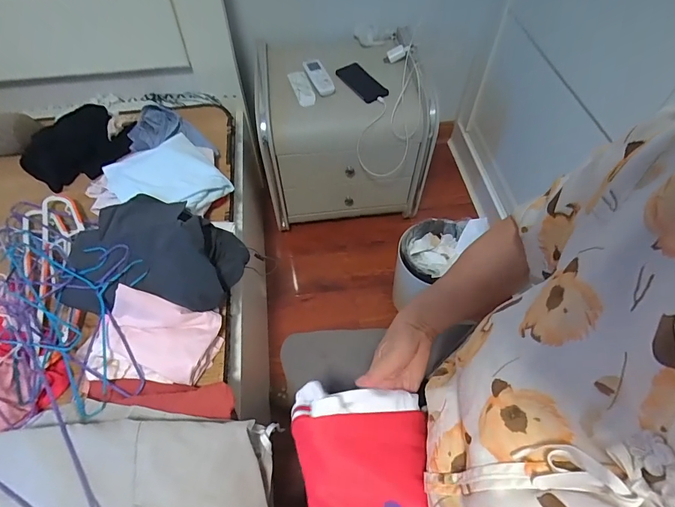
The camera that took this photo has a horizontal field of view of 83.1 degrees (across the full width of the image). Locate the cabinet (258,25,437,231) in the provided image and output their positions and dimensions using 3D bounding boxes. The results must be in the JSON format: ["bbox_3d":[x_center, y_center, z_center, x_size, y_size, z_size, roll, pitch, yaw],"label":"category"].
[{"bbox_3d":[0.015,-0.388,1.252,0.506,0.419,0.412,-8,57,-4],"label":"cabinet"}]

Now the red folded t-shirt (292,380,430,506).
[{"bbox_3d":[0.036,0.238,0.368,0.149,0.040,0.205,-2,56,-1],"label":"red folded t-shirt"}]

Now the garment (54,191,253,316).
[{"bbox_3d":[-0.368,-0.008,0.719,0.362,0.096,0.242,11,57,8],"label":"garment"}]

